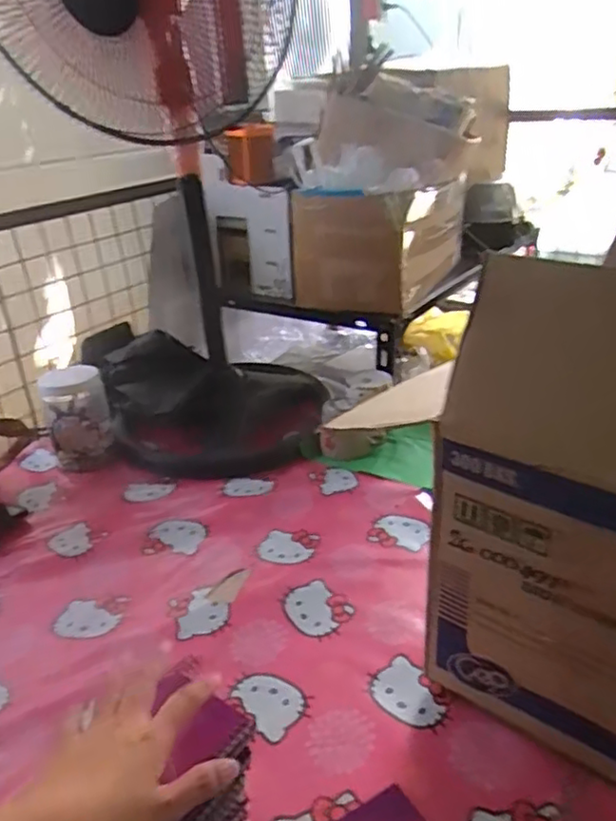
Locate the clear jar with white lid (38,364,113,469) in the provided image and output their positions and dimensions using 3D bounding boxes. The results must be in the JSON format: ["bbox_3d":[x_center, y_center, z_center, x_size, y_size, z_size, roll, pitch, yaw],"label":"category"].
[{"bbox_3d":[-0.395,0.008,1.120,0.100,0.146,0.123,-14,28,-19],"label":"clear jar with white lid"}]

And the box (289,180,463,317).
[{"bbox_3d":[0.129,-0.335,1.265,0.229,0.205,0.285,13,31,31],"label":"box"}]

